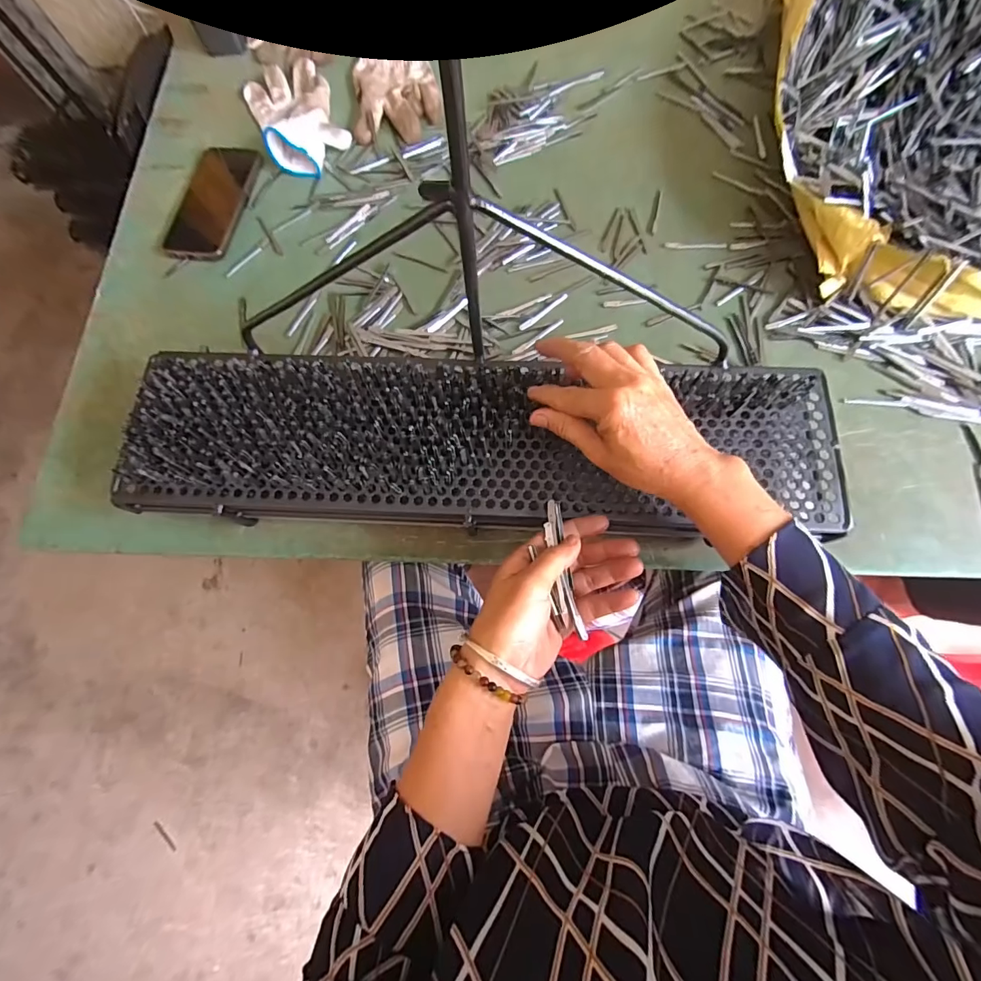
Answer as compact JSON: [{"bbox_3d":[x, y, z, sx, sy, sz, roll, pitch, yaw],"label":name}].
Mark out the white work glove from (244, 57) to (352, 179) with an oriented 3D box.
[{"bbox_3d":[-0.249,-0.483,0.559,0.103,0.039,0.195,-23,75,-4],"label":"white work glove"}]

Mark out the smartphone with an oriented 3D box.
[{"bbox_3d":[-0.335,-0.354,0.541,0.089,0.009,0.171,8,75,4],"label":"smartphone"}]

